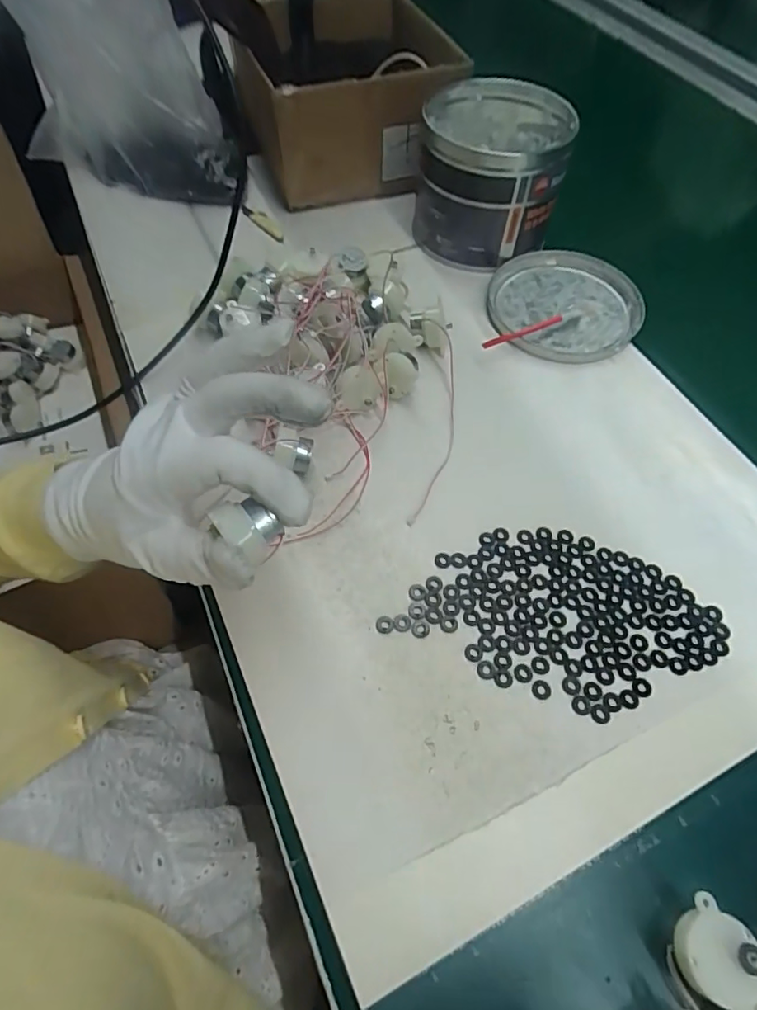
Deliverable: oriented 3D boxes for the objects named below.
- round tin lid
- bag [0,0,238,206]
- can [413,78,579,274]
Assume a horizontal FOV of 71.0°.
[{"bbox_3d":[0.167,-0.180,0.473,0.132,0.013,0.129,1,59,-1],"label":"round tin lid"},{"bbox_3d":[-0.253,-0.413,0.497,0.206,0.213,0.052,8,44,11],"label":"bag"},{"bbox_3d":[0.103,-0.302,0.492,0.121,0.104,0.144,13,59,7],"label":"can"}]

